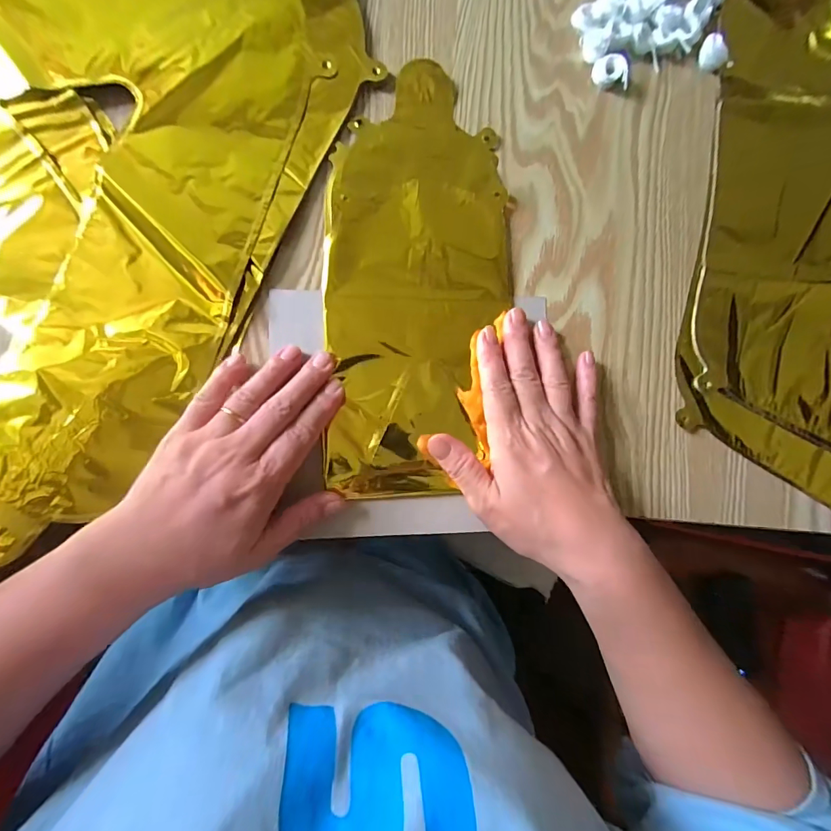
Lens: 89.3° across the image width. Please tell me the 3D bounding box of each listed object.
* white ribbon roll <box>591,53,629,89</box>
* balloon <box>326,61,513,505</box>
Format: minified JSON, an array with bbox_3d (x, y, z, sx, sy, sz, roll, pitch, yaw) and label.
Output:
[{"bbox_3d":[0.145,-0.256,0.314,0.022,0.012,0.025,3,86,-7],"label":"white ribbon roll"},{"bbox_3d":[0.000,-0.095,0.292,0.125,0.006,0.294,7,85,-7],"label":"balloon"}]

